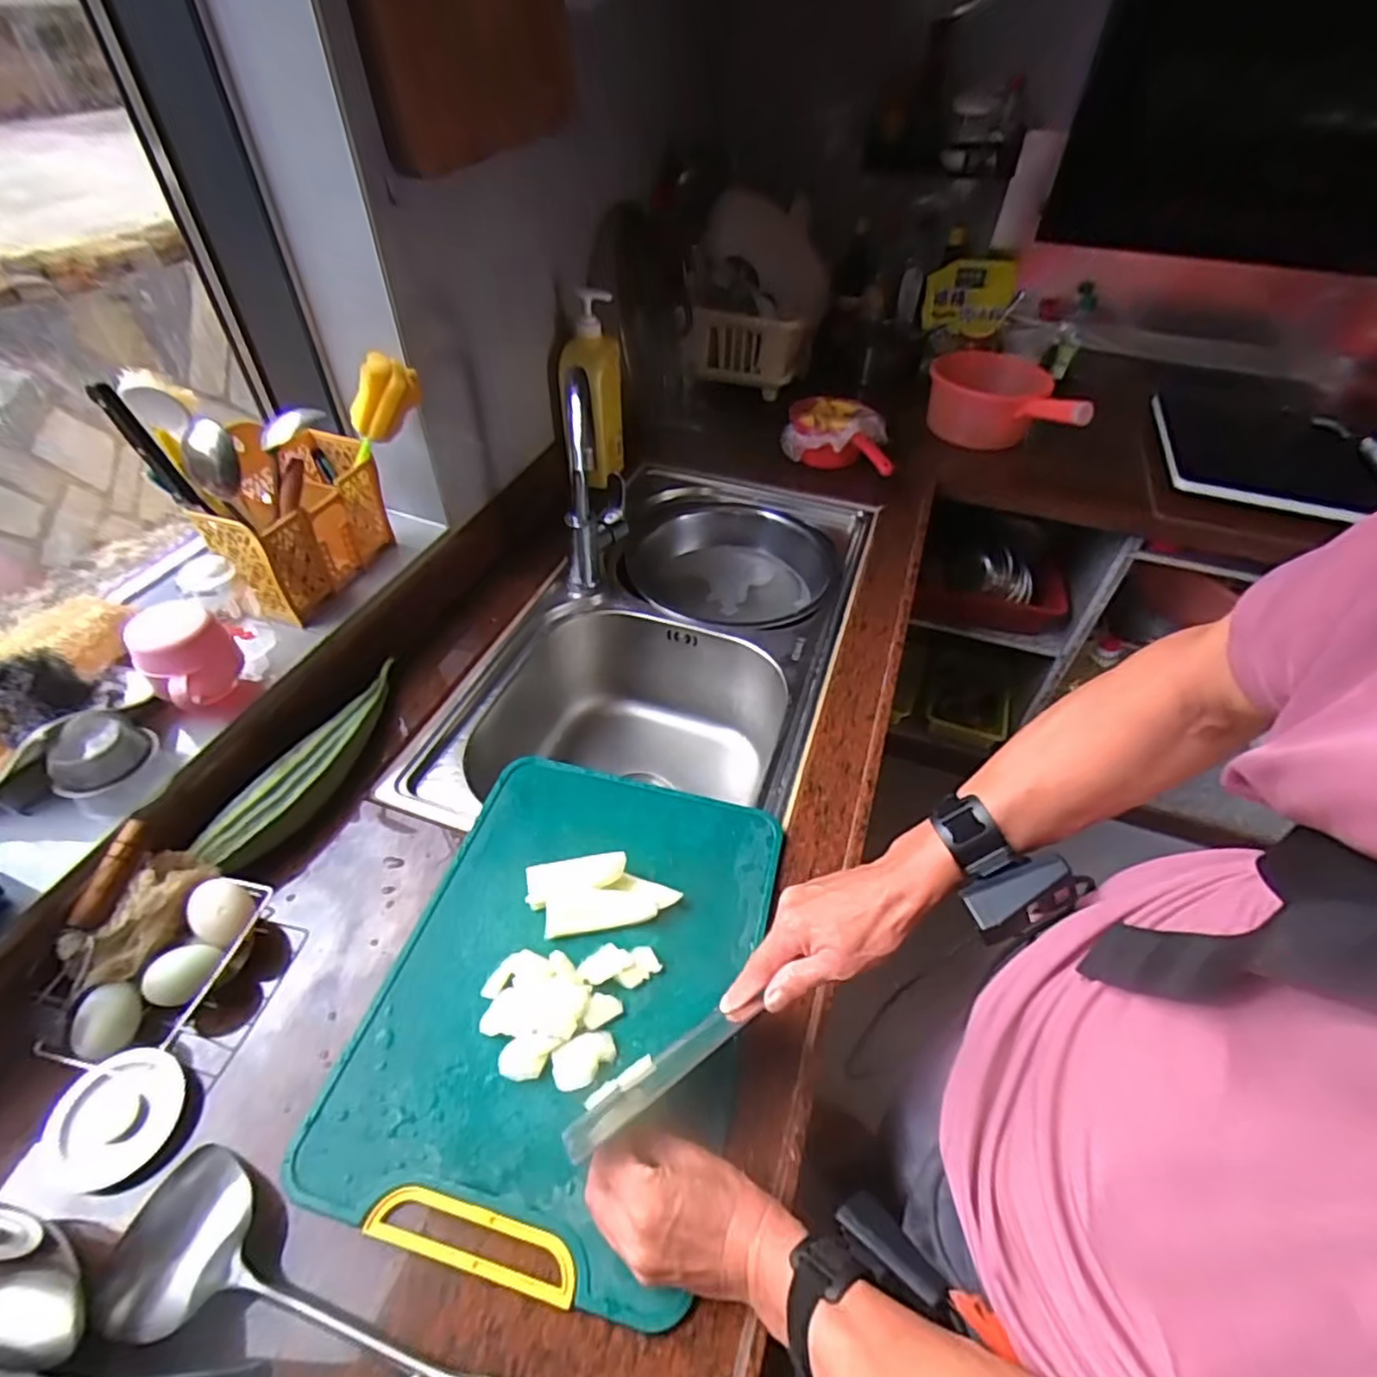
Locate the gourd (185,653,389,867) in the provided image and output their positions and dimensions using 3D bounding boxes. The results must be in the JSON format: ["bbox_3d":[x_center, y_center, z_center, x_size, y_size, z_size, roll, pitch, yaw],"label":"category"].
[{"bbox_3d":[-0.373,0.070,0.684,0.051,0.042,0.270,15,48,13],"label":"gourd"}]

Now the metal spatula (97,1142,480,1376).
[{"bbox_3d":[-0.192,0.388,0.410,0.387,0.034,0.091,13,48,11],"label":"metal spatula"}]

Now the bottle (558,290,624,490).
[{"bbox_3d":[-0.145,-0.458,1.046,0.100,0.287,0.076,-15,49,-15],"label":"bottle"}]

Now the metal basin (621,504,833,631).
[{"bbox_3d":[0.061,-0.173,1.070,0.307,0.089,0.322,10,47,8],"label":"metal basin"}]

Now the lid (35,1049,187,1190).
[{"bbox_3d":[-0.411,0.305,0.482,0.077,0.009,0.082,7,58,-11],"label":"lid"}]

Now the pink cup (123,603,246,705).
[{"bbox_3d":[-0.461,-0.032,0.620,0.072,0.066,0.073,1,46,-1],"label":"pink cup"}]

